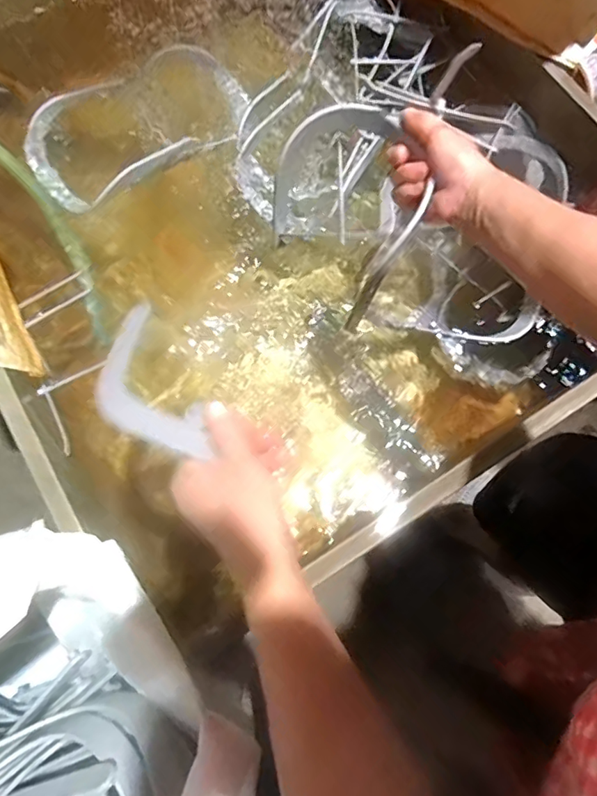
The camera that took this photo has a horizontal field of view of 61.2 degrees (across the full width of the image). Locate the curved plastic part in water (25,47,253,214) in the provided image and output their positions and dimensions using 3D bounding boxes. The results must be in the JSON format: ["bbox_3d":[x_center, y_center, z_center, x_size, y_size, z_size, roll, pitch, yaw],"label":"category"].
[{"bbox_3d":[-0.226,-0.389,0.723,0.319,0.041,0.178,-31,77,-11],"label":"curved plastic part in water"}]

